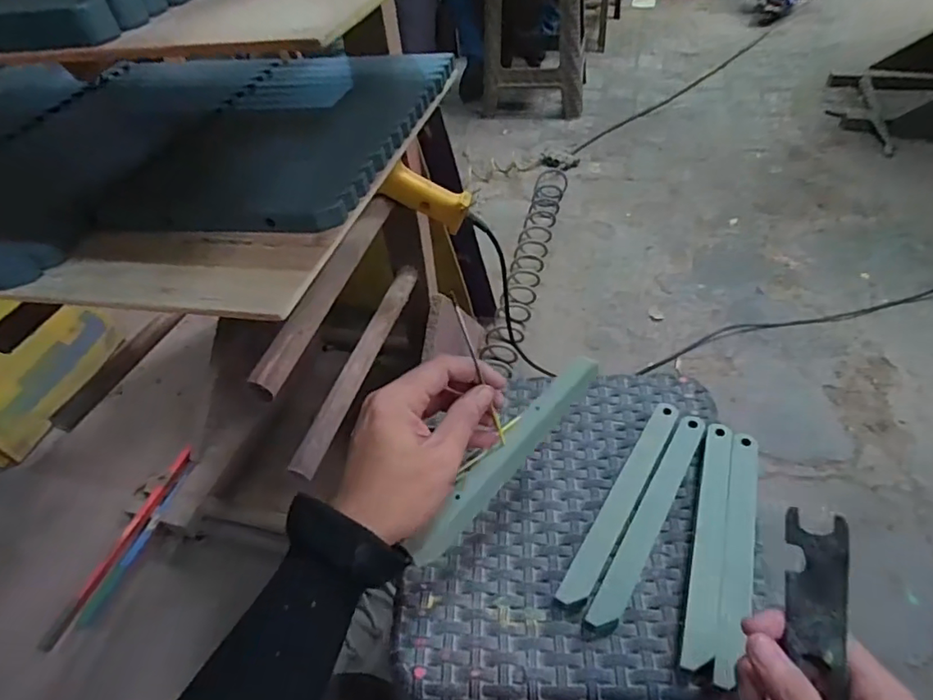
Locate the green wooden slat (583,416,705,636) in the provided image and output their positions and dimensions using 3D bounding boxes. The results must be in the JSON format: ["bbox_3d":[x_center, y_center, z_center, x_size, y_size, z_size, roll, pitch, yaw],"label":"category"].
[{"bbox_3d":[0.145,0.130,0.434,0.022,0.017,0.199,23,53,26],"label":"green wooden slat"}]

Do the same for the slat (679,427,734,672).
[{"bbox_3d":[0.182,0.133,0.413,0.021,0.006,0.197,12,49,18],"label":"slat"}]

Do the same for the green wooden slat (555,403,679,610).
[{"bbox_3d":[0.127,0.115,0.443,0.022,0.008,0.199,23,53,26],"label":"green wooden slat"}]

